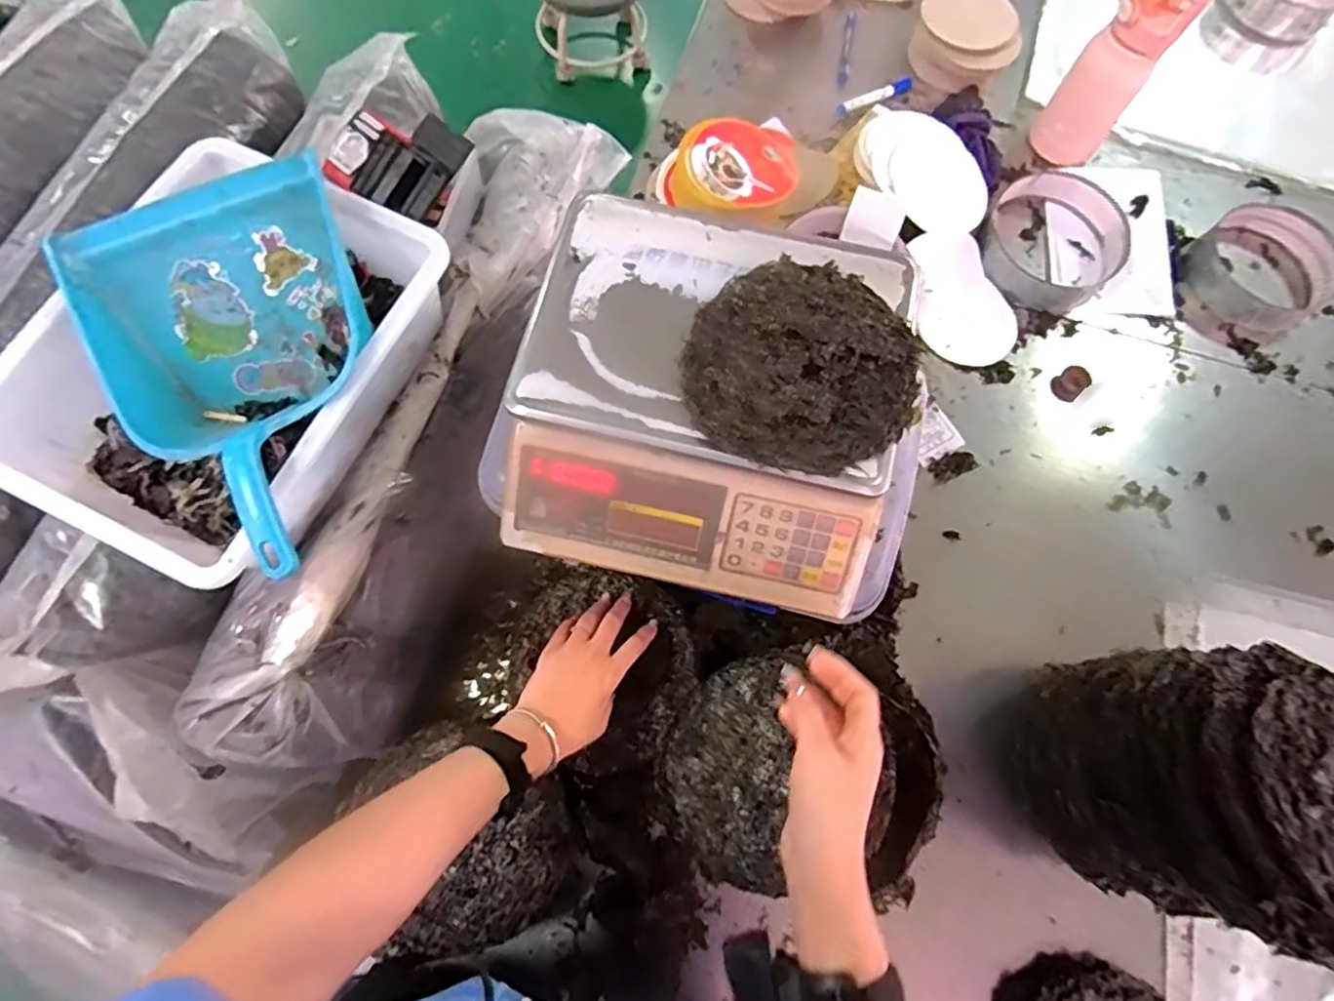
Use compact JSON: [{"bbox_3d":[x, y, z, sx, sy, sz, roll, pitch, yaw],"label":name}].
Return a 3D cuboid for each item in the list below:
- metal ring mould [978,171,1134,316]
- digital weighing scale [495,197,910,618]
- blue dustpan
[{"bbox_3d":[0.530,-0.355,0.897,0.185,0.041,0.195,39,75,10],"label":"metal ring mould"},{"bbox_3d":[0.041,-0.084,0.580,0.347,0.113,0.306,12,73,2],"label":"digital weighing scale"},{"bbox_3d":[-0.357,-0.094,0.551,0.225,0.100,0.341,-18,74,-7],"label":"blue dustpan"}]

